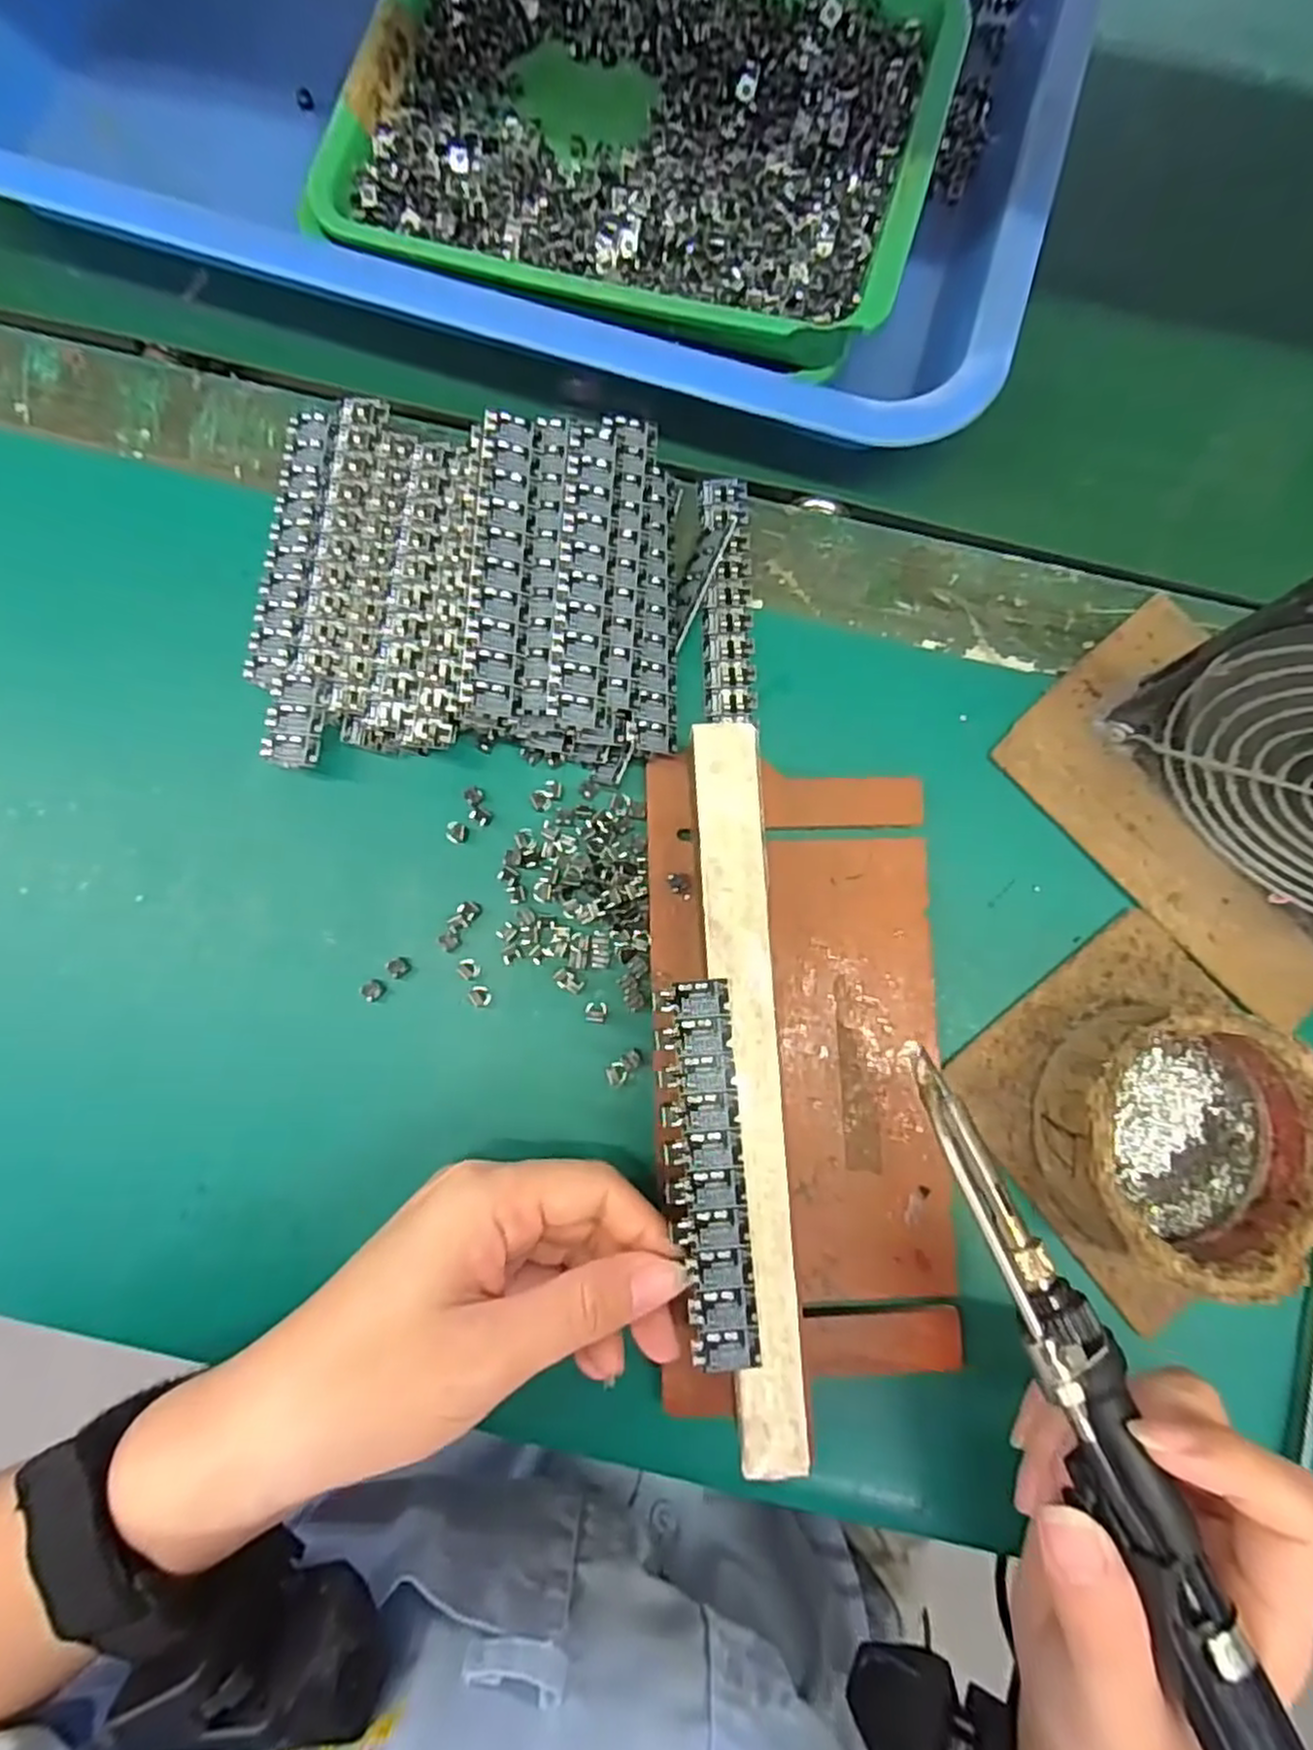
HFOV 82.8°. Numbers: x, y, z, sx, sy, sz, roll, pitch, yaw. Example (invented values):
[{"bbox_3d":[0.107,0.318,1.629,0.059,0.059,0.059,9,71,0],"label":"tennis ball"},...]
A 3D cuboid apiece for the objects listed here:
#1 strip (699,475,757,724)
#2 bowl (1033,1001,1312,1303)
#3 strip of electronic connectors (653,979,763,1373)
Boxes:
[{"bbox_3d":[0.027,-0.107,0.287,0.019,0.004,0.101,-1,81,-1],"label":"strip"},{"bbox_3d":[0.170,0.085,0.241,0.082,0.040,0.079,0,81,-1],"label":"bowl"},{"bbox_3d":[0.015,0.087,0.219,0.023,0.004,0.108,-5,83,-2],"label":"strip of electronic connectors"}]

